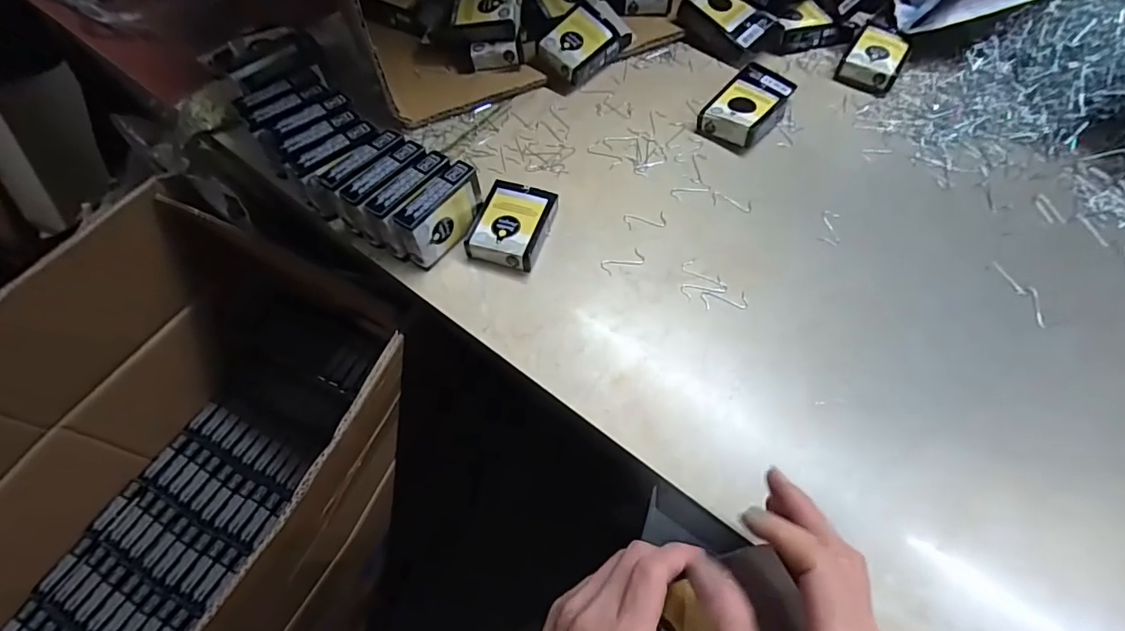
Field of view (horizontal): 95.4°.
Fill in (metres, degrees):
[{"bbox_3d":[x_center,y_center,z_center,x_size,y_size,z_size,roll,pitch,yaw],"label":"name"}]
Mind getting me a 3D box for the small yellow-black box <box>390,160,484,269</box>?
[{"bbox_3d":[-0.094,-0.077,0.402,0.025,0.057,0.070,29,66,15],"label":"small yellow-black box"}]

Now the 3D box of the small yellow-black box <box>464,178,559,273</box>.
[{"bbox_3d":[-0.040,-0.073,0.420,0.057,0.023,0.076,17,63,9],"label":"small yellow-black box"}]

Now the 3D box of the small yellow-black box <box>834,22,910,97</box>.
[{"bbox_3d":[0.315,-0.260,0.519,0.052,0.024,0.072,31,66,16],"label":"small yellow-black box"}]

